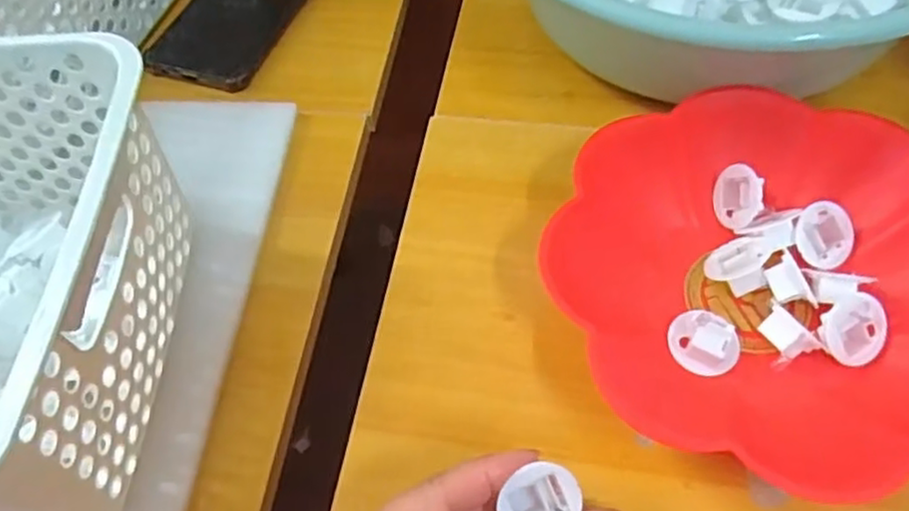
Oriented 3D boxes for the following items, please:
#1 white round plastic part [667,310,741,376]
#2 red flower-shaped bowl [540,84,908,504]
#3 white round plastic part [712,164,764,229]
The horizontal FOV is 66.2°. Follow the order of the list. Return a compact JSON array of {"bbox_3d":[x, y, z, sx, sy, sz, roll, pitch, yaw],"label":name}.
[{"bbox_3d":[0.119,0.039,0.329,0.031,0.015,0.031,-1,58,2],"label":"white round plastic part"},{"bbox_3d":[0.145,0.013,0.330,0.191,0.051,0.192,-1,58,2],"label":"red flower-shaped bowl"},{"bbox_3d":[0.149,-0.031,0.363,0.011,0.028,0.032,-5,97,-26],"label":"white round plastic part"}]

